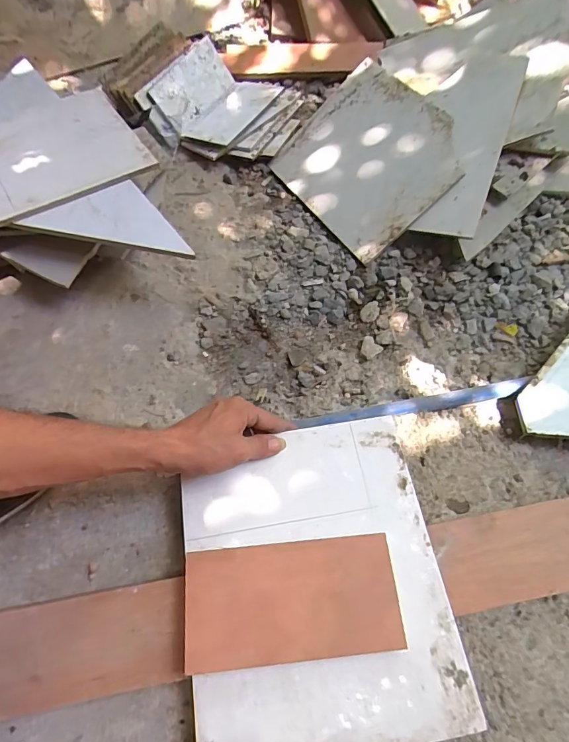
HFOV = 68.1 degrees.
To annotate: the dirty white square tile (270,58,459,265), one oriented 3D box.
[{"bbox_3d":[0.137,-0.362,0.711,0.246,0.015,0.298,-43,67,13],"label":"dirty white square tile"}]

